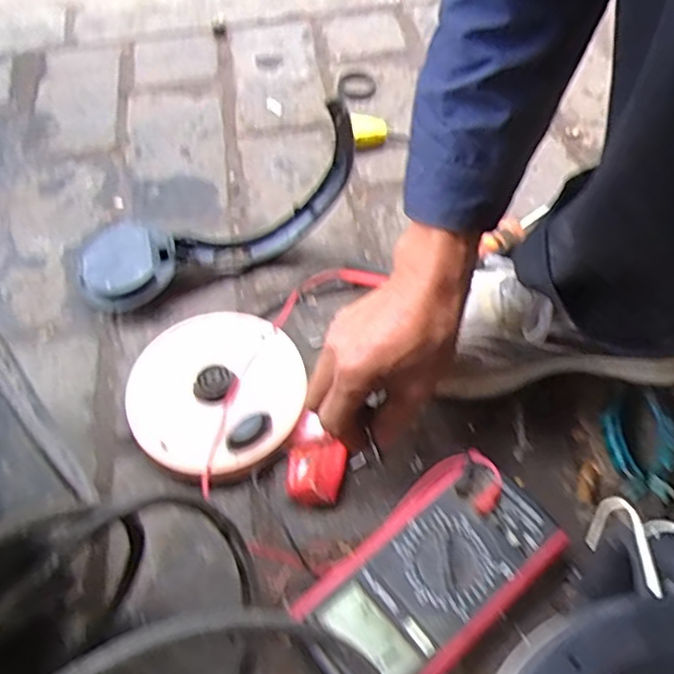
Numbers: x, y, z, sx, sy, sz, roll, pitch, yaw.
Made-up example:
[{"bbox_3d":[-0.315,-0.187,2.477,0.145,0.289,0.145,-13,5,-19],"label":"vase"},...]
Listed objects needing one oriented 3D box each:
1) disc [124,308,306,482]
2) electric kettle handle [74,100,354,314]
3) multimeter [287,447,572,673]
[{"bbox_3d":[-0.096,0.040,0.508,0.138,0.027,0.146,-1,55,1],"label":"disc"},{"bbox_3d":[-0.113,-0.112,0.555,0.279,0.124,0.094,-23,57,3],"label":"electric kettle handle"},{"bbox_3d":[0.061,0.160,0.416,0.171,0.036,0.090,-36,61,-21],"label":"multimeter"}]

